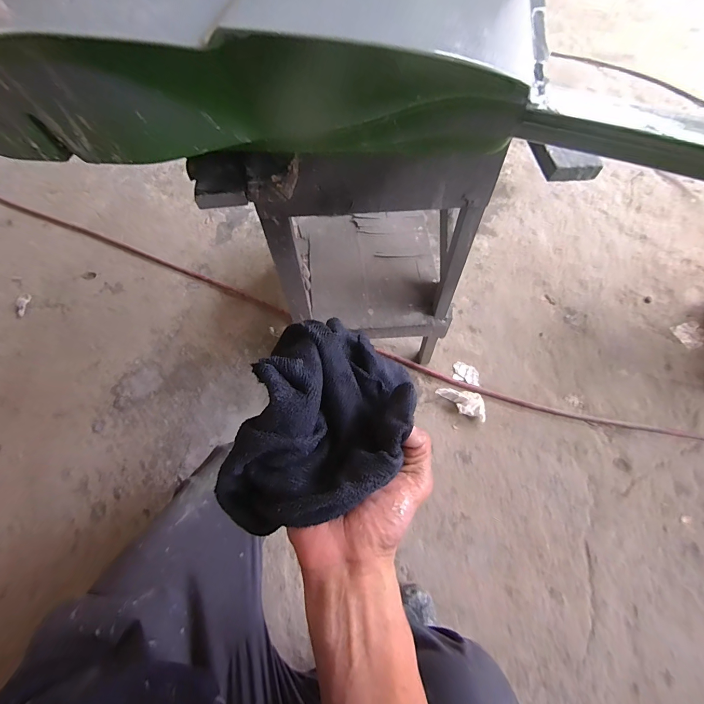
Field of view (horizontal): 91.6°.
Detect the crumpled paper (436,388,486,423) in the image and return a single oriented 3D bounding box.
[{"bbox_3d":[0.283,0.132,0.888,0.129,0.035,0.059,18,65,11],"label":"crumpled paper"}]

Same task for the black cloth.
[{"bbox_3d":[-0.024,0.049,0.254,0.123,0.067,0.171,19,65,12],"label":"black cloth"}]

